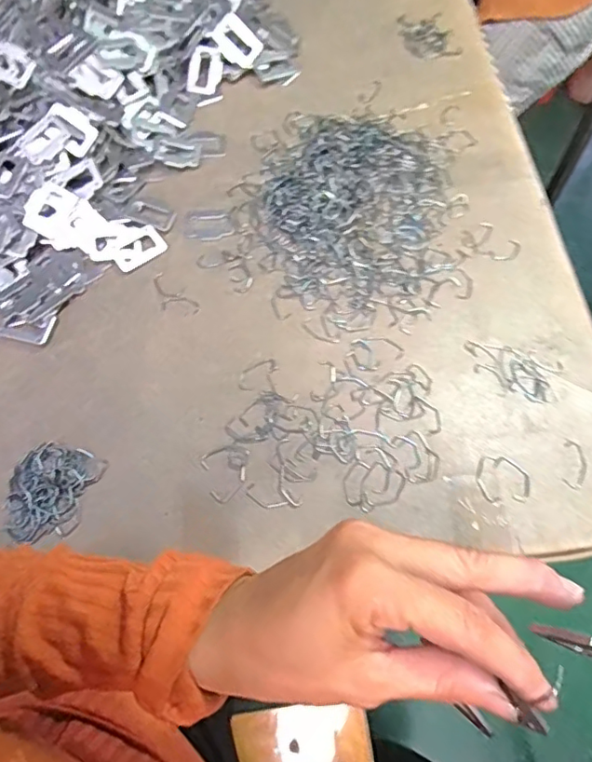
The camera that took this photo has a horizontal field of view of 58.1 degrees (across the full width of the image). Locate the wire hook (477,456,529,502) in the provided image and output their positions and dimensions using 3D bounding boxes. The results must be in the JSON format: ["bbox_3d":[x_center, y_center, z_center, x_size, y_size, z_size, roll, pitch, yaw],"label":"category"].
[{"bbox_3d":[0.183,0.086,0.470,0.045,0.004,0.041,-6,66,-3],"label":"wire hook"}]

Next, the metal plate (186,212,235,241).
[{"bbox_3d":[-0.092,-0.165,0.566,0.049,0.004,0.034,-4,66,-2],"label":"metal plate"}]

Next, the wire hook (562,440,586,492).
[{"bbox_3d":[0.244,0.073,0.466,0.019,0.004,0.044,14,67,6],"label":"wire hook"}]

